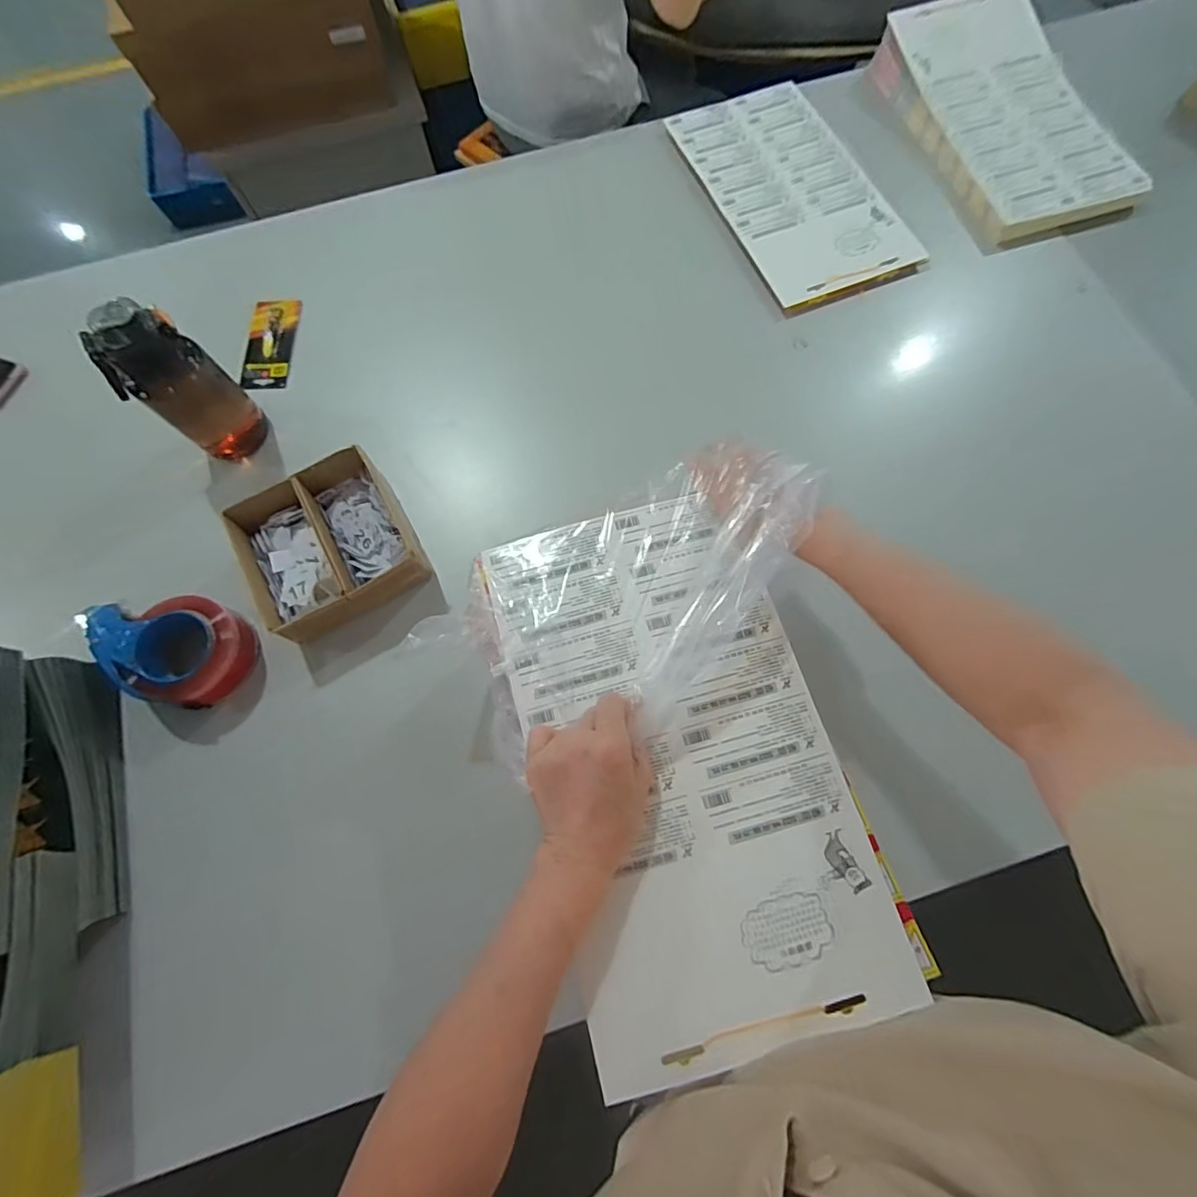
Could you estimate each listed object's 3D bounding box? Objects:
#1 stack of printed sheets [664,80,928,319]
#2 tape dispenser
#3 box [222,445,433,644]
[{"bbox_3d":[0.299,-0.638,0.841,0.243,0.031,0.419,-22,73,-5],"label":"stack of printed sheets"},{"bbox_3d":[-0.490,0.056,0.620,0.155,0.073,0.121,12,73,5],"label":"tape dispenser"},{"bbox_3d":[-0.323,-0.065,0.655,0.187,0.066,0.200,-27,74,-7],"label":"box"}]

